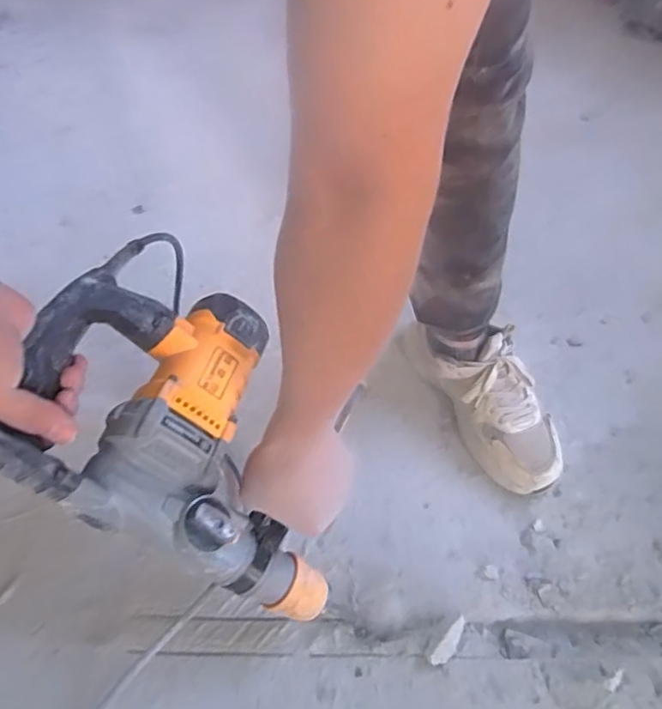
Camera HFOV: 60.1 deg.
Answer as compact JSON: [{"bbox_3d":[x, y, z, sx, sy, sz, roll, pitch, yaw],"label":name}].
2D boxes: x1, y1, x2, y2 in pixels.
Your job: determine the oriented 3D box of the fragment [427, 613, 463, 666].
[{"bbox_3d":[0.119,0.291,0.577,0.017,0.016,0.055,37,56,27],"label":"fragment"}]

